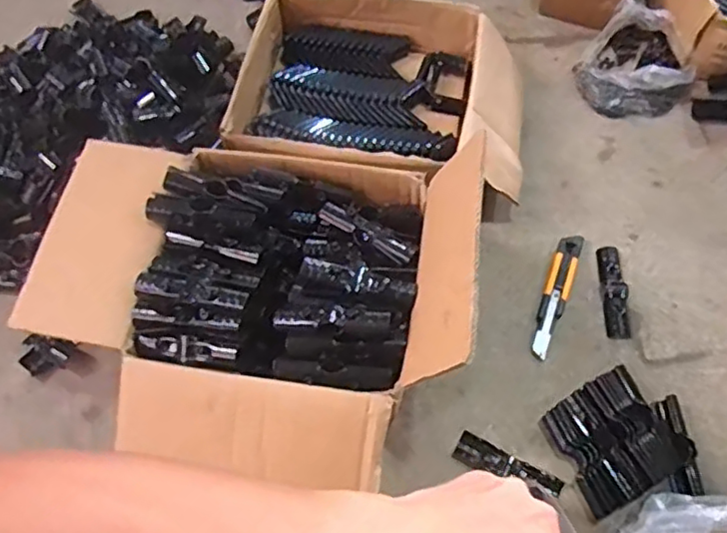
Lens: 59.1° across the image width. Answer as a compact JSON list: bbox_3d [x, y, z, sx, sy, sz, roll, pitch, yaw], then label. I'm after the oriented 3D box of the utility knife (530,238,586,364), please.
[{"bbox_3d":[0.261,0.037,0.867,0.033,0.012,0.185,19,66,11],"label":"utility knife"}]

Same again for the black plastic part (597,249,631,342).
[{"bbox_3d":[0.340,0.033,0.869,0.036,0.015,0.136,-1,64,2],"label":"black plastic part"}]

